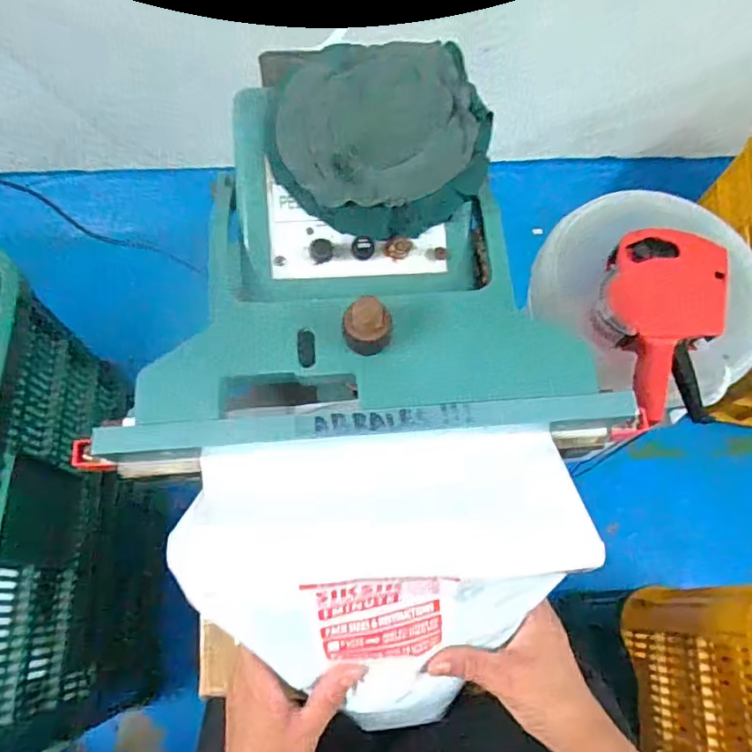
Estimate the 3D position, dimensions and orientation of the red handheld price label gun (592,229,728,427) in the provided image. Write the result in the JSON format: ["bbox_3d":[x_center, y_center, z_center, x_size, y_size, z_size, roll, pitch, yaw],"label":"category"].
[{"bbox_3d":[0.296,-0.053,0.595,0.130,0.038,0.216,14,69,3],"label":"red handheld price label gun"}]

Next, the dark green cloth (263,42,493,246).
[{"bbox_3d":[0.001,-0.173,0.418,0.153,0.050,0.127,-7,69,-5],"label":"dark green cloth"}]

